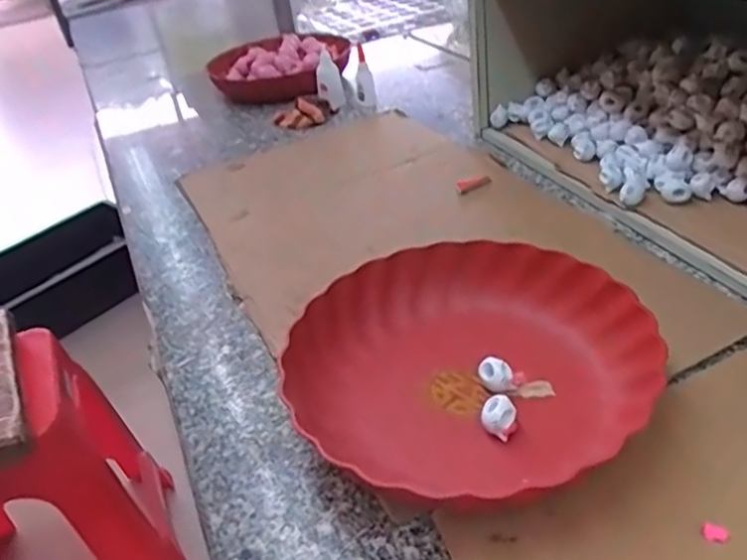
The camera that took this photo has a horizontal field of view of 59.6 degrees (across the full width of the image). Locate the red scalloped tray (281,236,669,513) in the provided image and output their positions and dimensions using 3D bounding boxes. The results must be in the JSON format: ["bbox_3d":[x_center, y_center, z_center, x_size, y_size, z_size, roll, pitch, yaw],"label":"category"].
[{"bbox_3d":[0.061,0.052,0.460,0.236,0.048,0.219,-14,35,-7],"label":"red scalloped tray"}]

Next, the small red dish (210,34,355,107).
[{"bbox_3d":[-0.169,-0.376,1.147,0.248,0.058,0.281,1,35,11],"label":"small red dish"}]

